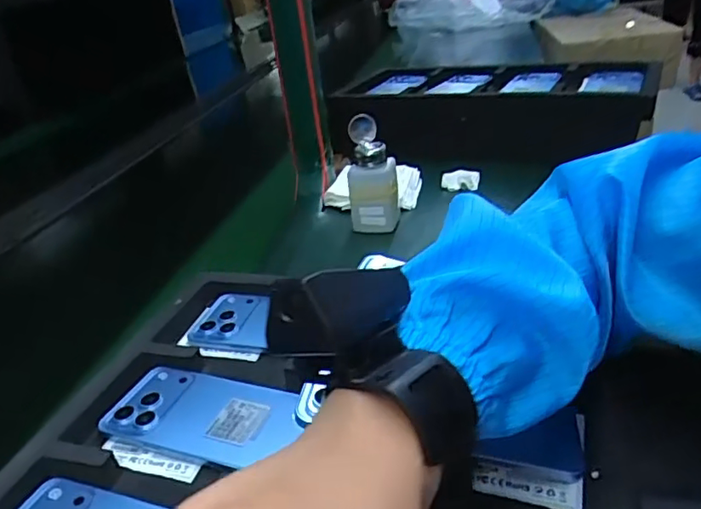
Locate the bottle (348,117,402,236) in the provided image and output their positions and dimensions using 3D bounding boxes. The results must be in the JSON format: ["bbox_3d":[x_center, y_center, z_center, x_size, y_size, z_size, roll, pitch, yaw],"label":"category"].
[{"bbox_3d":[0.025,-0.094,0.706,0.069,0.128,0.053,-2,29,7],"label":"bottle"}]

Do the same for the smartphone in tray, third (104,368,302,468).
[{"bbox_3d":[-0.112,0.120,0.446,0.146,0.013,0.077,4,30,23],"label":"smartphone in tray, third"}]

